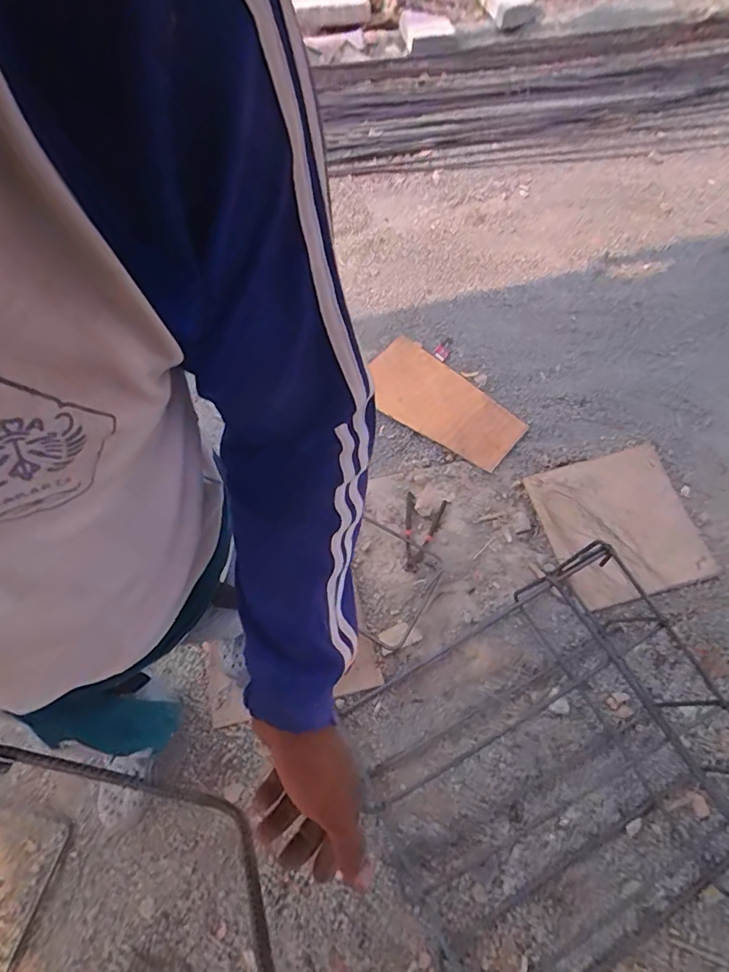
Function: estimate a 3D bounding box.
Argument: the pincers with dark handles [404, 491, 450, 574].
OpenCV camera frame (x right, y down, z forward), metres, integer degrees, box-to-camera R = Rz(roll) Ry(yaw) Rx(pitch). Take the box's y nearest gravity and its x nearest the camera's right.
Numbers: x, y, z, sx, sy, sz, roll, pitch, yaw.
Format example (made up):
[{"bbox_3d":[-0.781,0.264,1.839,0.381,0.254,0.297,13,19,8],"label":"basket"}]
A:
[{"bbox_3d":[0.159,0.130,1.372,0.109,0.016,0.218,9,64,3],"label":"pincers with dark handles"}]

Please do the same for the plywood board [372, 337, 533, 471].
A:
[{"bbox_3d":[0.232,-0.248,1.559,0.491,0.024,0.221,39,88,12],"label":"plywood board"}]

